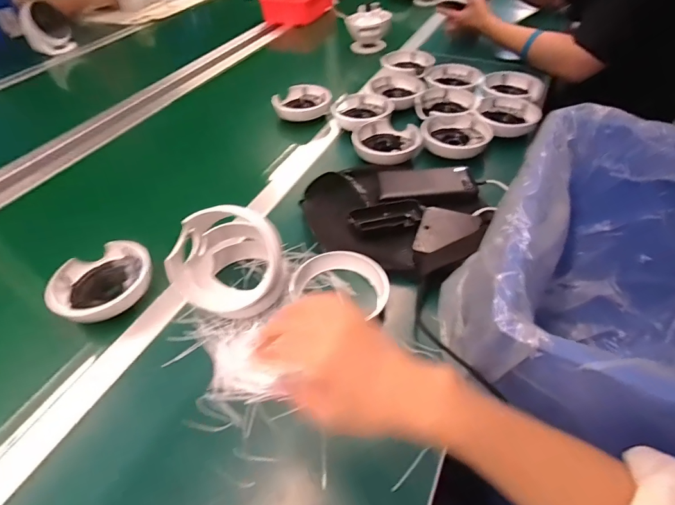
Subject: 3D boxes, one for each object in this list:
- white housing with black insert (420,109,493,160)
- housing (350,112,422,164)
[{"bbox_3d":[0.218,-0.216,0.697,0.122,0.037,0.126,10,49,14],"label":"white housing with black insert"},{"bbox_3d":[0.087,-0.207,0.698,0.119,0.037,0.103,-12,47,-7],"label":"housing"}]

